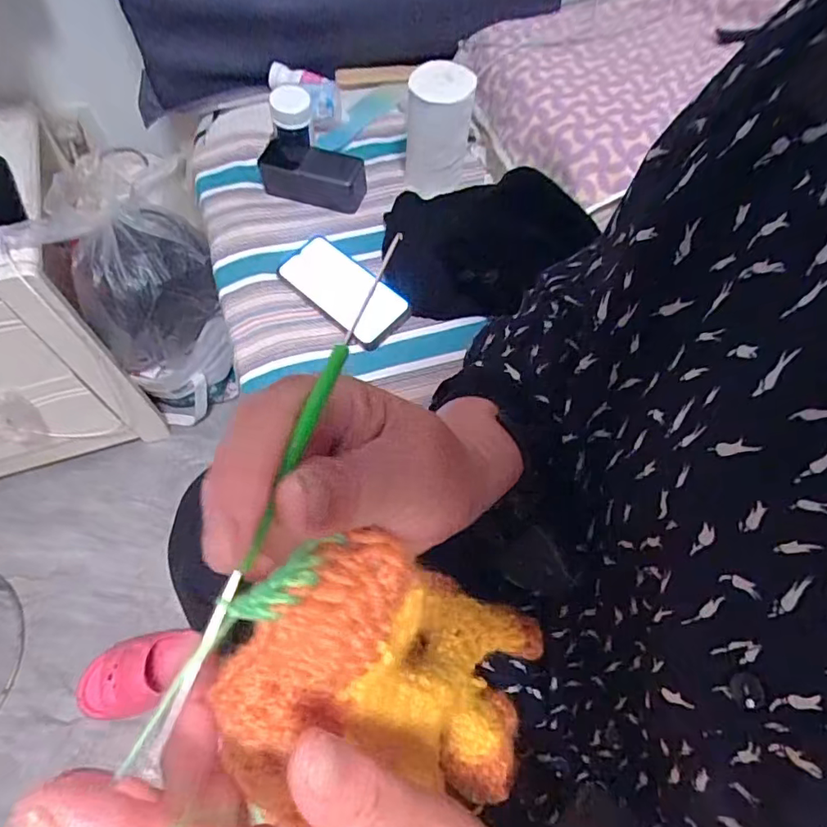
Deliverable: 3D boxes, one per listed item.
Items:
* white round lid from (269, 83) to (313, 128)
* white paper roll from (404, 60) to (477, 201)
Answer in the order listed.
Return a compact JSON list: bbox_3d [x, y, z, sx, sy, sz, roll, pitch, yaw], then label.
[{"bbox_3d":[-0.168,-0.423,0.724,0.053,0.026,0.064,-6,63,-6],"label":"white round lid"},{"bbox_3d":[0.034,-0.373,0.709,0.078,0.148,0.086,9,63,2],"label":"white paper roll"}]

